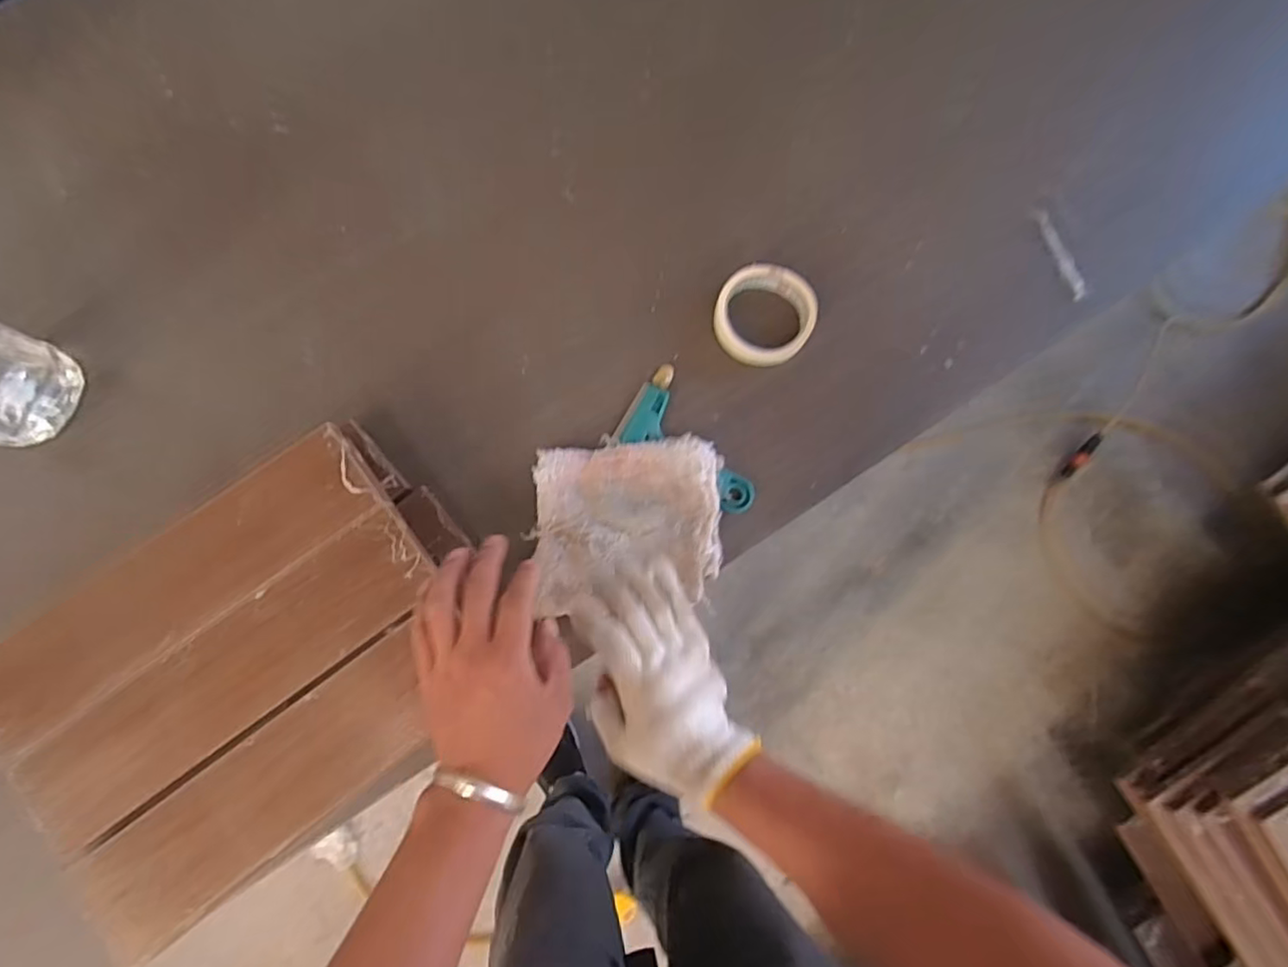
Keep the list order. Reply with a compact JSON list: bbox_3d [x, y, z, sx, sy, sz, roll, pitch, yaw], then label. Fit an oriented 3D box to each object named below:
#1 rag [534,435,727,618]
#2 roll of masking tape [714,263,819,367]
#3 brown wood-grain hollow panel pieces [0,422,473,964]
[{"bbox_3d":[-0.012,0.033,0.535,0.163,0.035,0.140,-5,81,-3],"label":"rag"},{"bbox_3d":[0.117,-0.162,0.589,0.096,0.030,0.093,0,81,-2],"label":"roll of masking tape"},{"bbox_3d":[-0.304,0.145,0.486,0.344,0.066,0.249,-42,84,-8],"label":"brown wood-grain hollow panel pieces"}]

